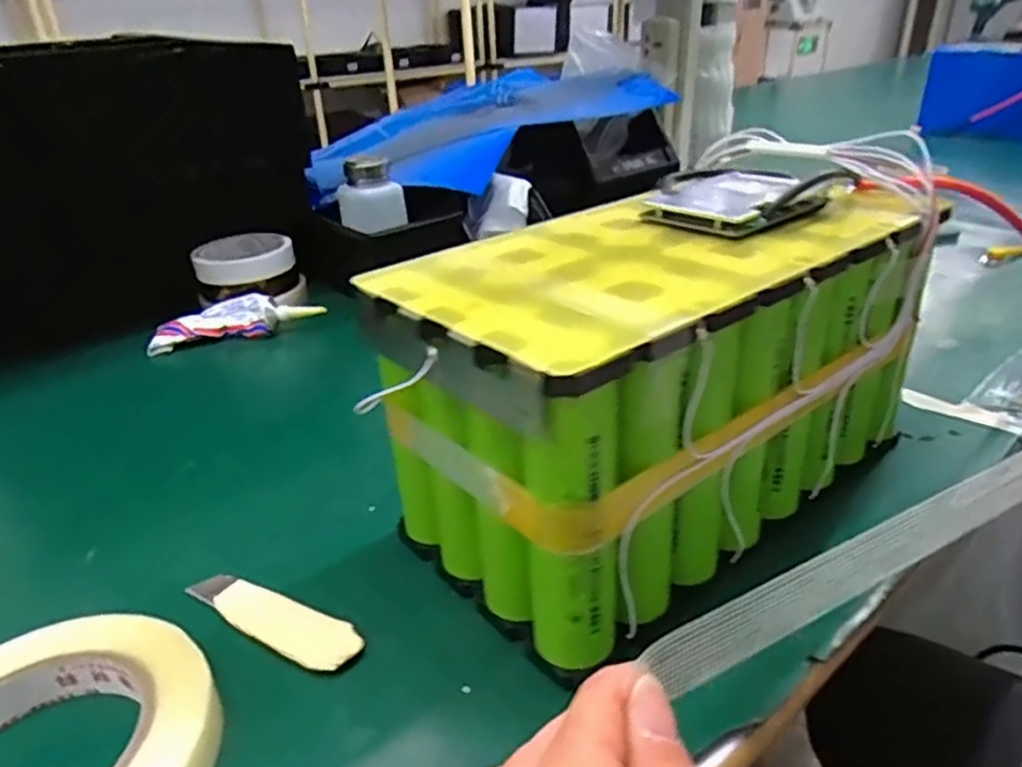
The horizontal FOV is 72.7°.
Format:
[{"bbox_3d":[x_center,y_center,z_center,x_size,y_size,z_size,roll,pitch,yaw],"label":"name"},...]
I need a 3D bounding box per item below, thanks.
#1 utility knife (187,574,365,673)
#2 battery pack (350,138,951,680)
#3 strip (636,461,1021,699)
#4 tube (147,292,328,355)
[{"bbox_3d":[-0.110,0.107,0.319,0.099,0.006,0.023,15,33,28],"label":"utility knife"},{"bbox_3d":[0.079,-0.006,0.357,0.263,0.147,0.137,-23,35,-33],"label":"battery pack"},{"bbox_3d":[0.133,0.047,0.223,0.202,0.019,0.004,-22,13,-14],"label":"strip"},{"bbox_3d":[-0.245,-0.059,0.623,0.147,0.032,0.031,-8,29,-10],"label":"tube"}]

